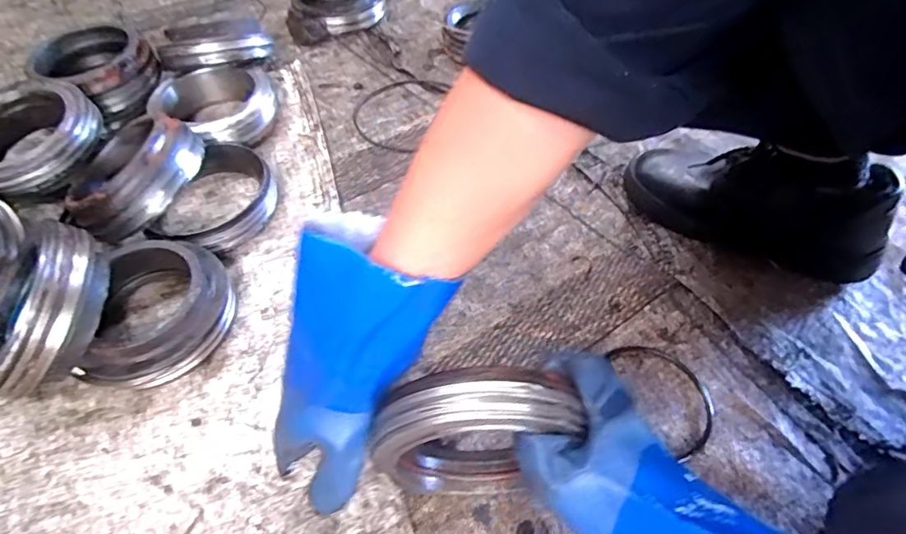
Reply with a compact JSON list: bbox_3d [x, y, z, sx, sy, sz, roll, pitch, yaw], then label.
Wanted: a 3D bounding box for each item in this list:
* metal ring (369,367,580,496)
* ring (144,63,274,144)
[{"bbox_3d":[0.014,0.122,0.379,0.129,0.142,0.039,-1,52,1],"label":"metal ring"},{"bbox_3d":[-0.313,-0.220,0.723,0.152,0.054,0.130,32,60,24],"label":"ring"}]

